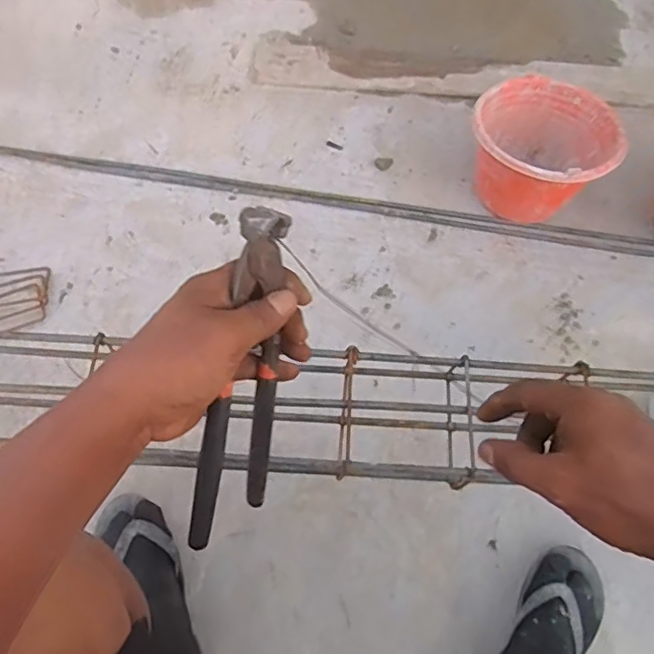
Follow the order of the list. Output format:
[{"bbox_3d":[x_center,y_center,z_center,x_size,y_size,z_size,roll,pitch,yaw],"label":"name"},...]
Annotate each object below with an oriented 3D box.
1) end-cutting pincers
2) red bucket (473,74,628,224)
[{"bbox_3d":[-0.052,0.038,0.371,0.036,0.227,0.068,12,23,4],"label":"end-cutting pincers"},{"bbox_3d":[0.371,-0.306,1.032,0.241,0.169,0.232,14,64,4],"label":"red bucket"}]

